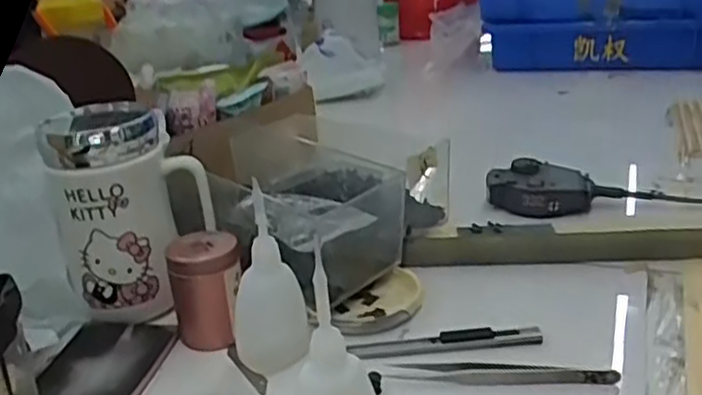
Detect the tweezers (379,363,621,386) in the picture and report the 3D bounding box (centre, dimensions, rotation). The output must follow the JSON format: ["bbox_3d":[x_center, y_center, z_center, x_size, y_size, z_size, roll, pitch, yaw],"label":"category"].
[{"bbox_3d":[0.084,0.099,0.406,0.125,0.008,0.014,2,23,11],"label":"tweezers"}]

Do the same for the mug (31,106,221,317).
[{"bbox_3d":[-0.150,0.011,0.484,0.069,0.136,0.081,12,27,31],"label":"mug"}]

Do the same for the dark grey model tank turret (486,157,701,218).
[{"bbox_3d":[0.211,-0.008,0.606,0.187,0.031,0.046,0,24,12],"label":"dark grey model tank turret"}]

